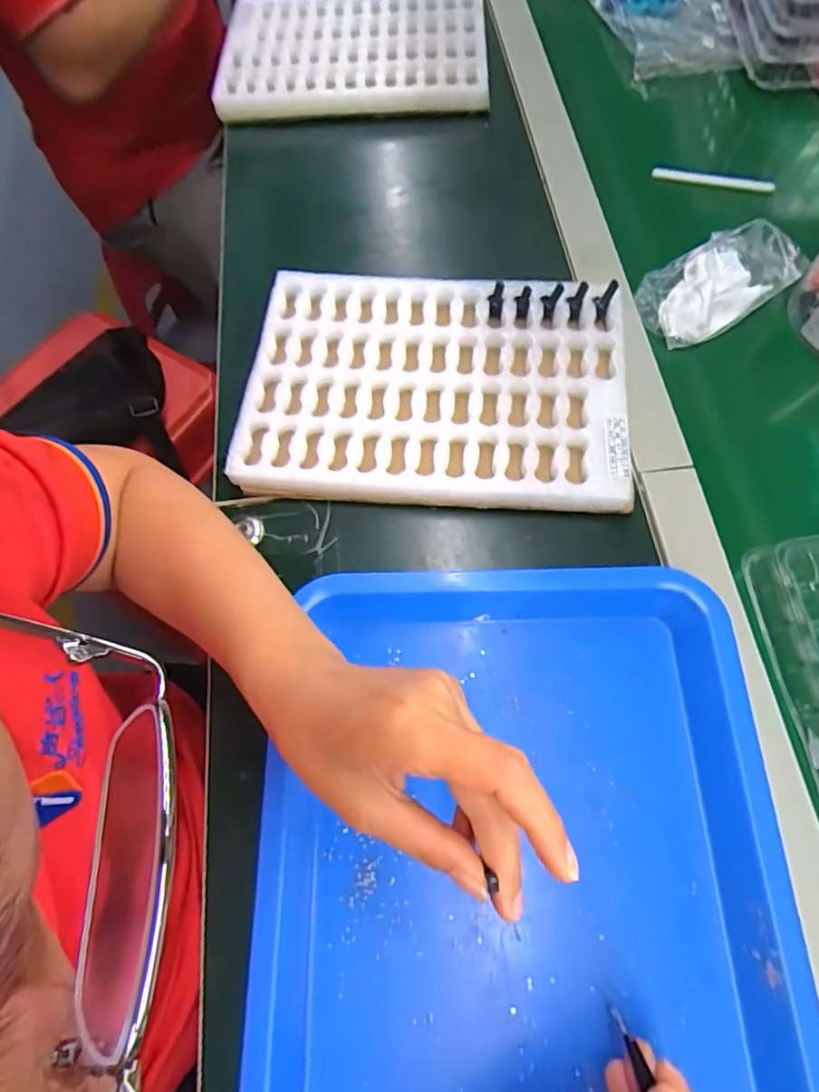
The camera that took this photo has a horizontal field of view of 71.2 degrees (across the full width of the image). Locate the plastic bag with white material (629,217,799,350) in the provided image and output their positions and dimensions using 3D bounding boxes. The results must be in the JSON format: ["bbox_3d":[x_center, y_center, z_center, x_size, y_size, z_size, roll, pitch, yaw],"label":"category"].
[{"bbox_3d":[0.247,-0.214,0.460,0.124,0.035,0.077,-32,69,-11],"label":"plastic bag with white material"}]

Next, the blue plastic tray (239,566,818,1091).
[{"bbox_3d":[0.056,0.170,0.297,0.270,0.035,0.320,-1,68,0],"label":"blue plastic tray"}]

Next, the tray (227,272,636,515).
[{"bbox_3d":[0.018,-0.118,0.429,0.272,0.034,0.188,3,67,4],"label":"tray"}]

